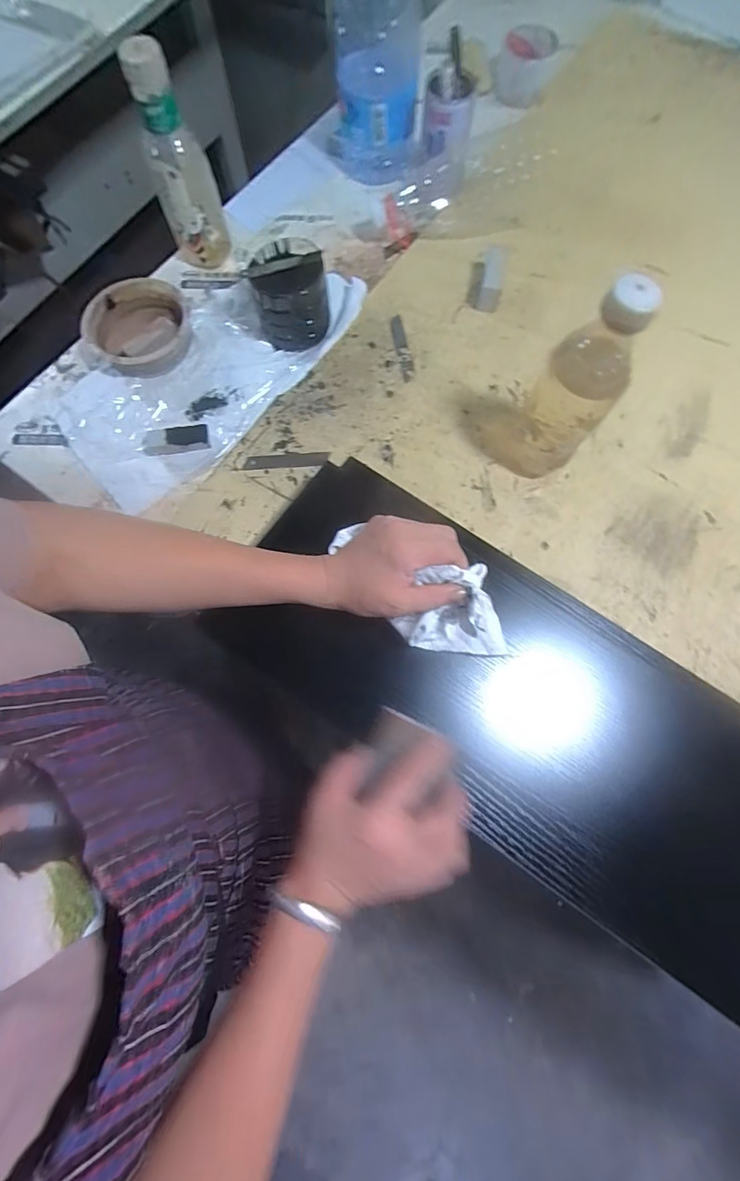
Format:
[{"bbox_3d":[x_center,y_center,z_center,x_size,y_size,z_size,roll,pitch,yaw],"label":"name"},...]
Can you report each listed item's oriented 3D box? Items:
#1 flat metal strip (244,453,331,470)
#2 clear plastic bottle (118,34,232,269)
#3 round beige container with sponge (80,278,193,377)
[{"bbox_3d":[-0.096,-0.151,0.541,0.096,0.004,0.019,-3,73,2],"label":"flat metal strip"},{"bbox_3d":[-0.229,-0.503,0.558,0.073,0.203,0.063,-16,75,-4],"label":"clear plastic bottle"},{"bbox_3d":[-0.292,-0.329,0.582,0.131,0.035,0.118,-14,75,-4],"label":"round beige container with sponge"}]

